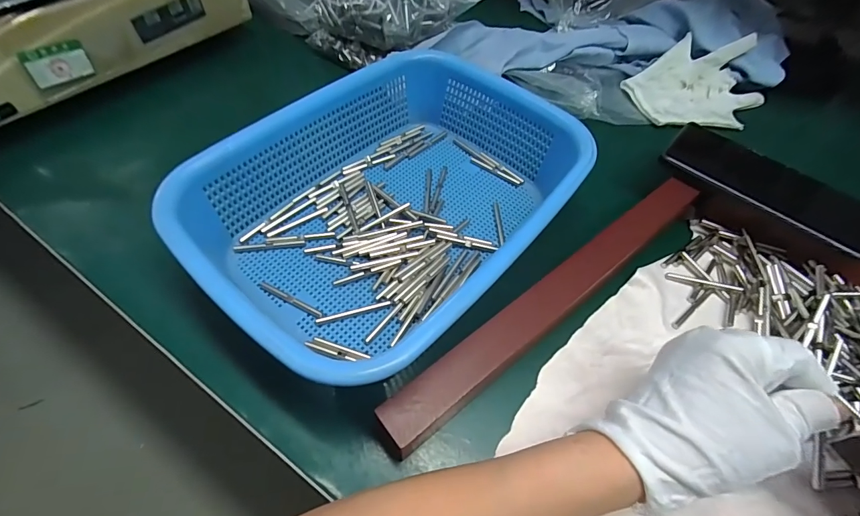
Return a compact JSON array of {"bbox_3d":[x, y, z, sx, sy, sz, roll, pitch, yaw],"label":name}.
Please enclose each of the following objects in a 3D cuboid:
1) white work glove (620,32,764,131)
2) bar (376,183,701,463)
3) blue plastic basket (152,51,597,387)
[{"bbox_3d":[0.312,-0.201,0.453,0.143,0.047,0.120,-24,61,-18],"label":"white work glove"},{"bbox_3d":[0.099,0.023,0.283,0.311,0.037,0.028,-33,64,-23],"label":"bar"},{"bbox_3d":[-0.023,-0.046,0.307,0.283,0.077,0.205,-38,67,-25],"label":"blue plastic basket"}]

